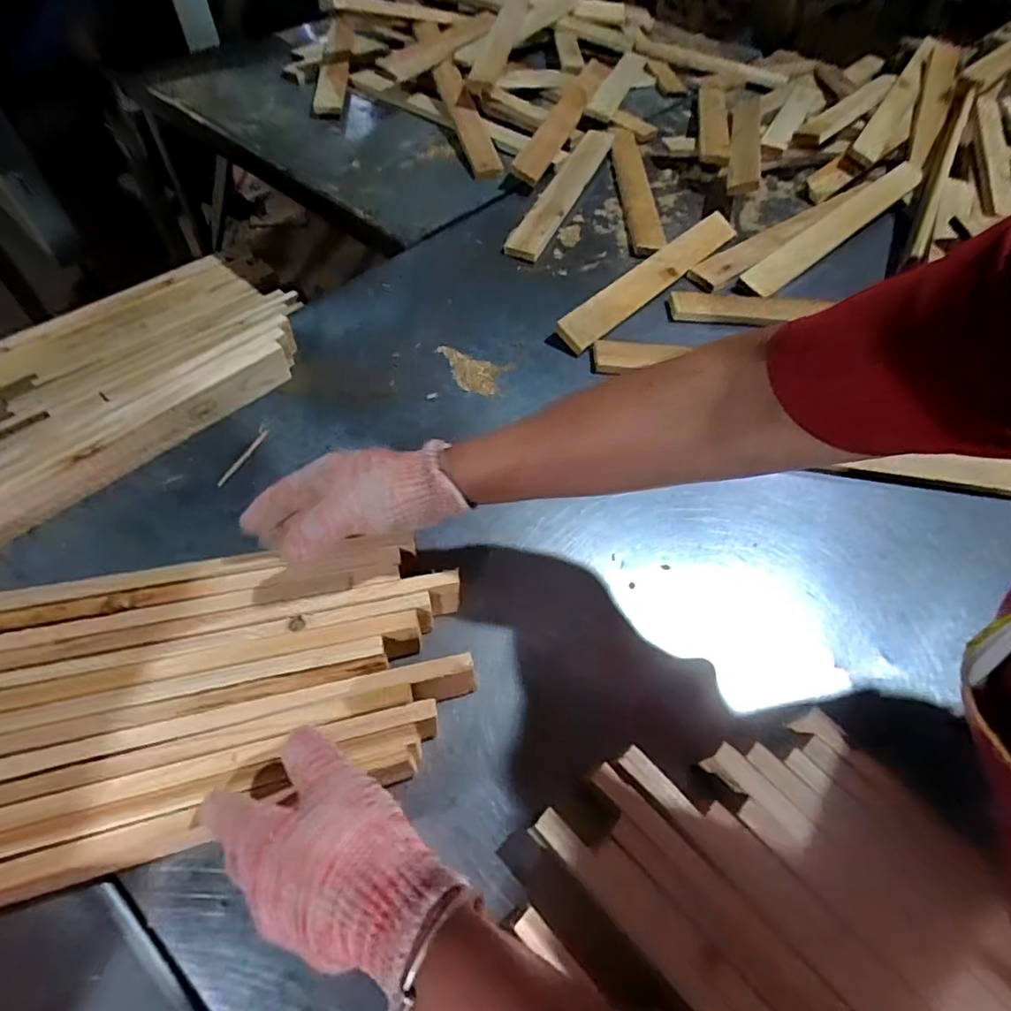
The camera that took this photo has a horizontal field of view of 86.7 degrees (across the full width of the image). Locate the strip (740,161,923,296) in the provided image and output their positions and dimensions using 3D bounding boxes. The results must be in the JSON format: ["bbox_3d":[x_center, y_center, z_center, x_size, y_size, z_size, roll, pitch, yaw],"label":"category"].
[{"bbox_3d":[0.569,-0.479,0.905,0.541,0.022,0.053,-37,67,-24],"label":"strip"}]

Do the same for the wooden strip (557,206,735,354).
[{"bbox_3d":[0.220,-0.336,0.780,0.047,0.030,0.408,39,62,19],"label":"wooden strip"}]

